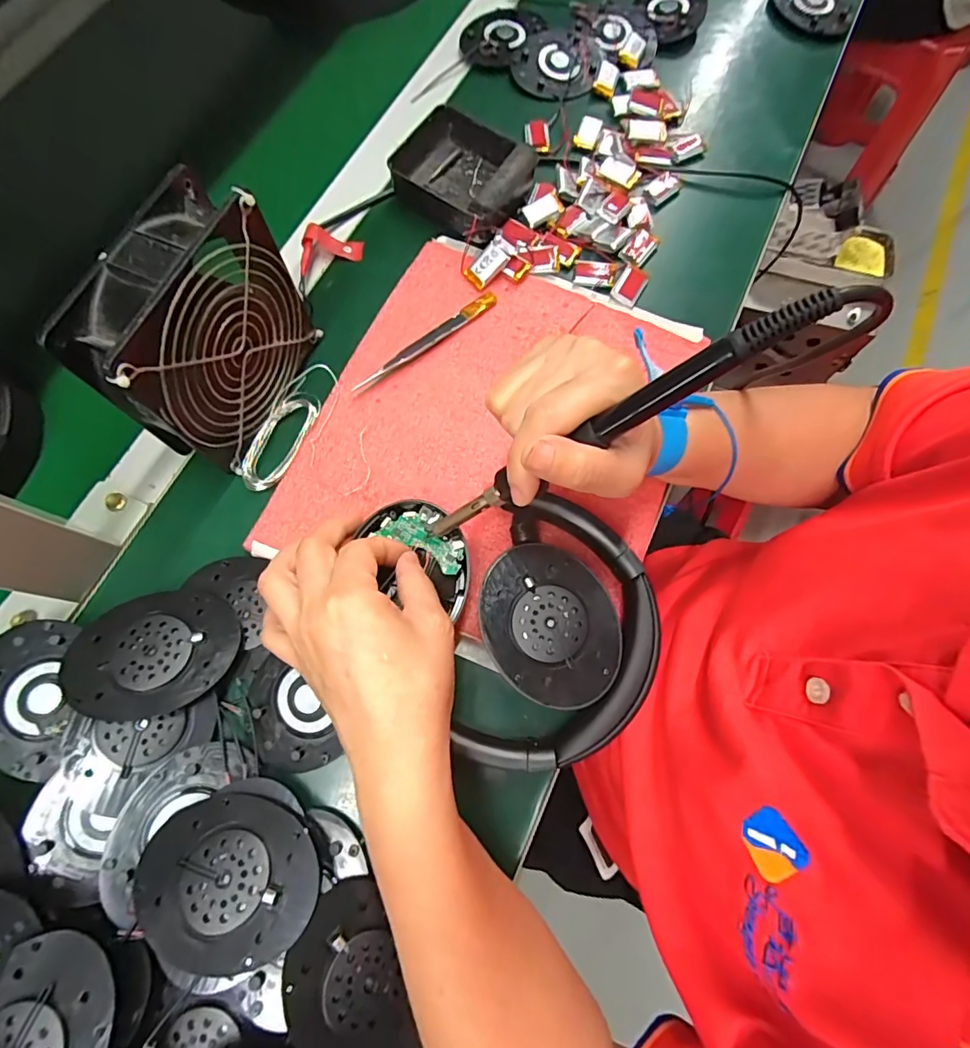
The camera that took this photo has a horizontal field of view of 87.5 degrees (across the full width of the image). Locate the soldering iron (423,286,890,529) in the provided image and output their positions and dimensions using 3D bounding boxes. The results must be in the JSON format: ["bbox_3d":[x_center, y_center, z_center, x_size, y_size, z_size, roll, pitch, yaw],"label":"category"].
[{"bbox_3d":[0.050,-0.036,0.224,0.210,0.016,0.019,-28,64,35],"label":"soldering iron"}]

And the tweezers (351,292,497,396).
[{"bbox_3d":[-0.041,-0.129,0.358,0.123,0.007,0.011,-39,77,-11],"label":"tweezers"}]

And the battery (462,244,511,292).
[{"bbox_3d":[0.001,-0.190,0.373,0.019,0.005,0.031,44,102,2],"label":"battery"}]

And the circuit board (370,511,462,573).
[{"bbox_3d":[-0.036,0.009,0.300,0.052,0.004,0.020,29,71,8],"label":"circuit board"}]

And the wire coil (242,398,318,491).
[{"bbox_3d":[-0.136,-0.054,0.337,0.033,0.011,0.069,28,75,8],"label":"wire coil"}]

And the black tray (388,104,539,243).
[{"bbox_3d":[-0.022,-0.276,0.398,0.104,0.036,0.088,31,75,8],"label":"black tray"}]

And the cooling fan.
[{"bbox_3d":[-0.161,-0.108,0.293,0.049,0.113,0.125,21,74,5],"label":"cooling fan"}]

